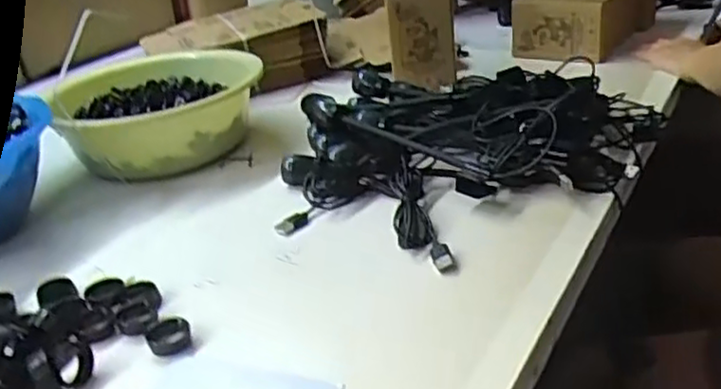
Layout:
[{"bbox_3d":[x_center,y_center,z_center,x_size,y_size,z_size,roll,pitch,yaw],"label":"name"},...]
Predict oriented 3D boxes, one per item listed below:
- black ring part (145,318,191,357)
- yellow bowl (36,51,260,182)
[{"bbox_3d":[-0.128,0.095,0.473,0.028,0.010,0.033,-10,27,-9],"label":"black ring part"},{"bbox_3d":[-0.214,-0.092,0.774,0.192,0.079,0.215,-16,28,-21],"label":"yellow bowl"}]

